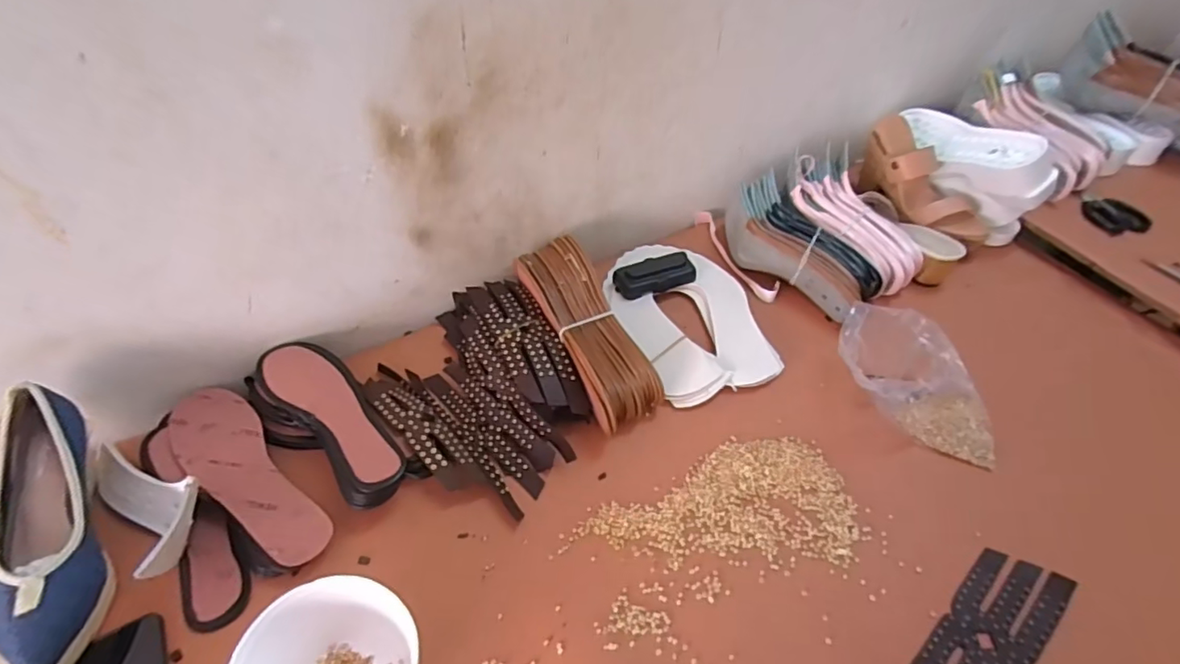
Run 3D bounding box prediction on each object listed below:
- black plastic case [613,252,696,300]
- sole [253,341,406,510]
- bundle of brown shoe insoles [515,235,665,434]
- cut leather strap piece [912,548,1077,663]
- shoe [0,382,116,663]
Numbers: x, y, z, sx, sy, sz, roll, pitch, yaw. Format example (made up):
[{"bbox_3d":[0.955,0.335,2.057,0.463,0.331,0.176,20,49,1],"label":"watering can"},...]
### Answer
[{"bbox_3d":[0.087,-0.075,0.748,0.105,0.023,0.056,-16,51,-15],"label":"black plastic case"},{"bbox_3d":[-0.266,0.085,0.576,0.224,0.037,0.080,36,57,26],"label":"sole"},{"bbox_3d":[-0.004,0.001,0.654,0.079,0.082,0.242,-20,52,-18],"label":"bundle of brown shoe insoles"},{"bbox_3d":[0.335,0.266,0.475,0.210,0.007,0.069,-34,57,-27],"label":"cut leather strap piece"},{"bbox_3d":[-0.460,0.167,0.469,0.075,0.067,0.234,-16,71,-15],"label":"shoe"}]

